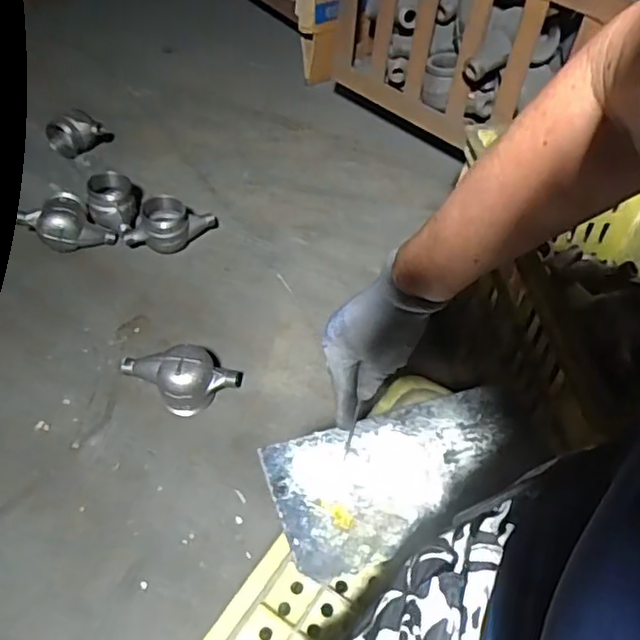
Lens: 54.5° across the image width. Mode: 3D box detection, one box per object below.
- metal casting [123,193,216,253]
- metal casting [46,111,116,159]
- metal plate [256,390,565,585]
[{"bbox_3d":[-0.254,-0.167,1.078,0.160,0.074,0.072,-28,57,-27],"label":"metal casting"},{"bbox_3d":[-0.476,-0.370,1.227,0.118,0.071,0.057,-15,50,-20],"label":"metal casting"},{"bbox_3d":[0.076,0.120,0.516,0.230,0.008,0.114,-17,53,-18],"label":"metal plate"}]

